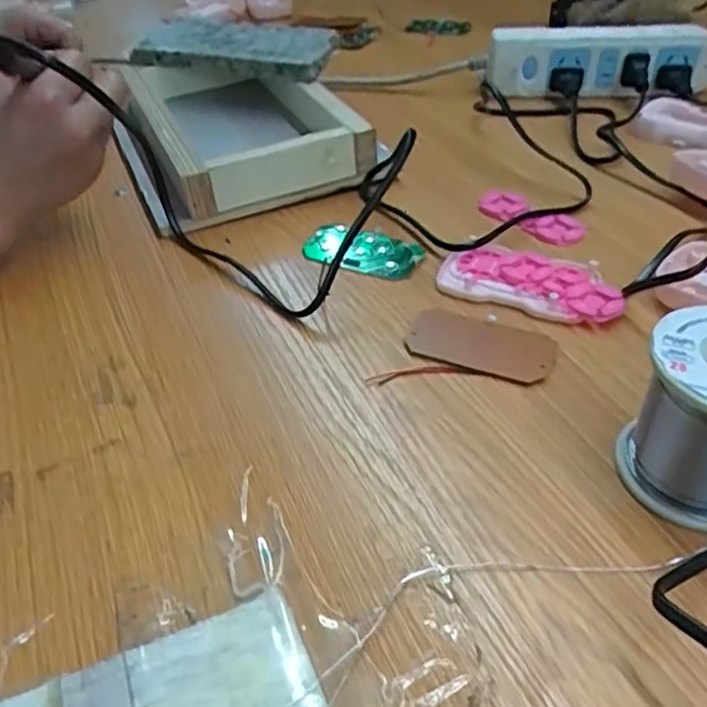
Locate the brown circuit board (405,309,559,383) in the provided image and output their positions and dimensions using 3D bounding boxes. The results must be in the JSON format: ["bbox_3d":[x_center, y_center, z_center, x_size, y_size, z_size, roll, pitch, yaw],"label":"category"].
[{"bbox_3d":[0.066,-0.005,0.356,0.076,0.005,0.040,17,45,23],"label":"brown circuit board"}]

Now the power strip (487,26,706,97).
[{"bbox_3d":[0.219,-0.265,0.604,0.196,0.046,0.047,3,41,9],"label":"power strip"}]

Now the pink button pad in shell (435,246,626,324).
[{"bbox_3d":[0.102,-0.043,0.391,0.101,0.007,0.049,17,45,23],"label":"pink button pad in shell"}]

